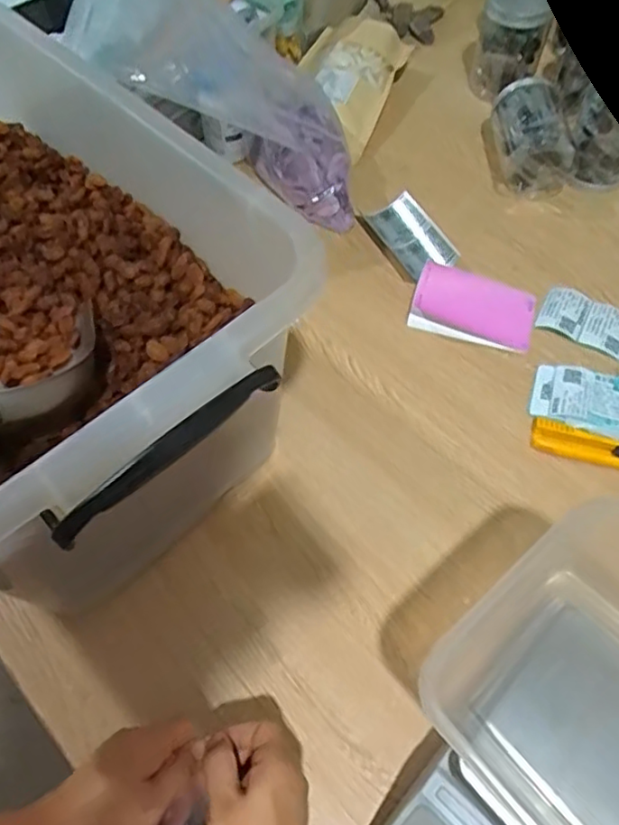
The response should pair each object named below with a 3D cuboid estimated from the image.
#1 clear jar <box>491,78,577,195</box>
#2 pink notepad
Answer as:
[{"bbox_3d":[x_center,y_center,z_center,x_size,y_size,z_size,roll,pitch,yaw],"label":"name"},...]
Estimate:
[{"bbox_3d":[0.267,-0.335,0.770,0.080,0.080,0.122,-7,61,0],"label":"clear jar"},{"bbox_3d":[0.177,-0.116,0.683,0.127,0.028,0.079,15,63,12],"label":"pink notepad"}]

